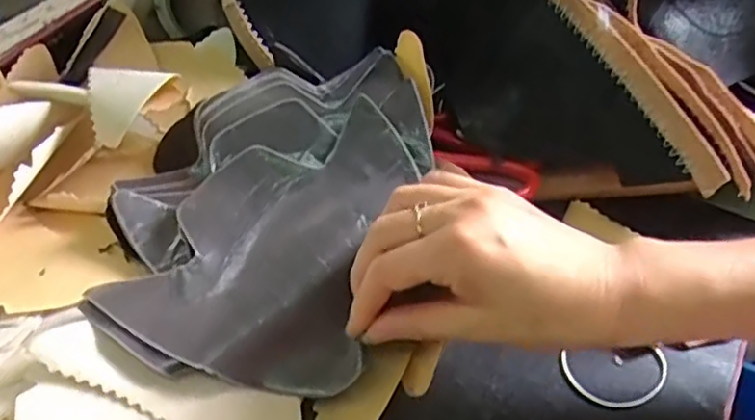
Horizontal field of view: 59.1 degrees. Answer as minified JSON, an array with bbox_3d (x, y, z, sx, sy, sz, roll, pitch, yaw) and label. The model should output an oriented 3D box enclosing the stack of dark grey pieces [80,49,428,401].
[{"bbox_3d":[-0.064,-0.006,0.392,0.175,0.054,0.218,9,47,10],"label":"stack of dark grey pieces"}]

